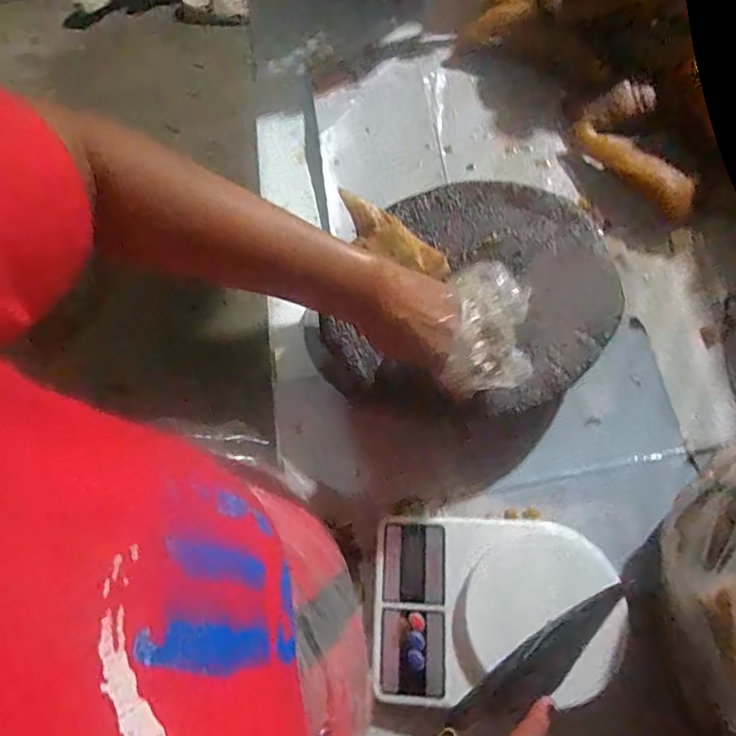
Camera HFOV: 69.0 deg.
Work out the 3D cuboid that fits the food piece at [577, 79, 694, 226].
[{"bbox_3d":[0.314,-0.248,0.609,0.089,0.046,0.172,-38,75,-10],"label":"food piece"}]

